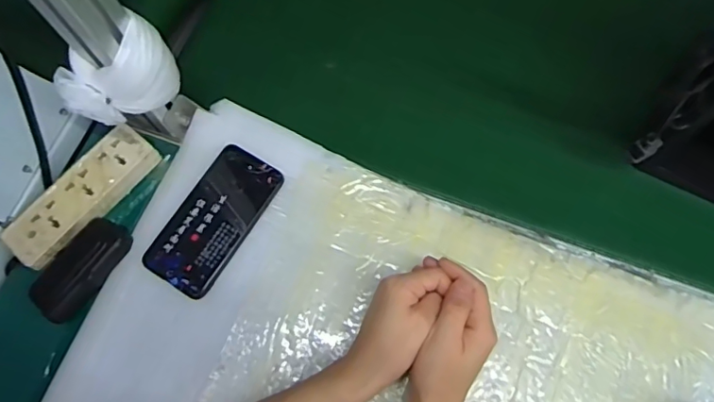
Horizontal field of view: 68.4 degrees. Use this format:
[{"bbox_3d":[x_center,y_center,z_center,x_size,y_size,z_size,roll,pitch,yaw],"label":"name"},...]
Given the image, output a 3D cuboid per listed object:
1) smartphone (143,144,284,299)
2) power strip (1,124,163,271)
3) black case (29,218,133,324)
[{"bbox_3d":[-0.147,0.019,0.543,0.075,0.014,0.153,30,75,11],"label":"smartphone"},{"bbox_3d":[-0.286,-0.005,0.550,0.054,0.027,0.168,39,77,13],"label":"power strip"},{"bbox_3d":[-0.280,0.066,0.528,0.055,0.021,0.109,35,76,12],"label":"black case"}]

